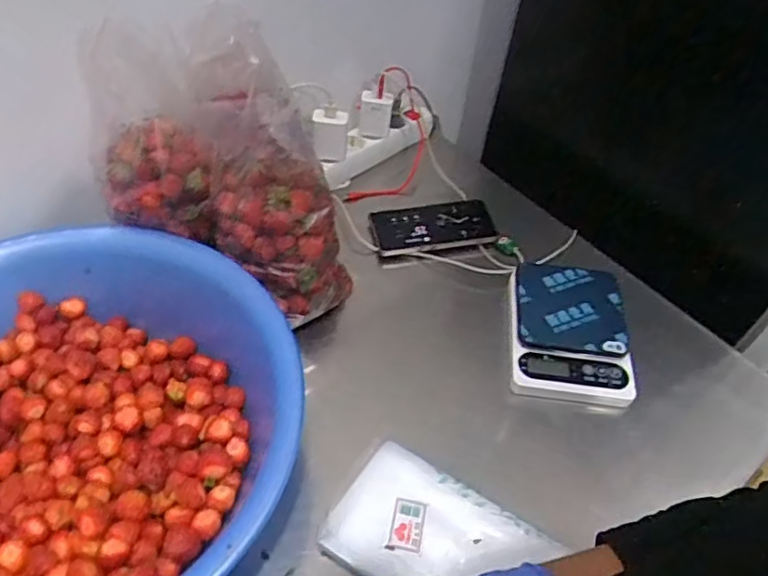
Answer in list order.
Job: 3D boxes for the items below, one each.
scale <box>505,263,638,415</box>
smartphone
[{"bbox_3d":[0.218,0.054,0.755,0.142,0.052,0.186,6,49,0],"label":"scale"},{"bbox_3d":[0.068,-0.088,0.862,0.168,0.015,0.080,-8,60,-14],"label":"smartphone"}]

